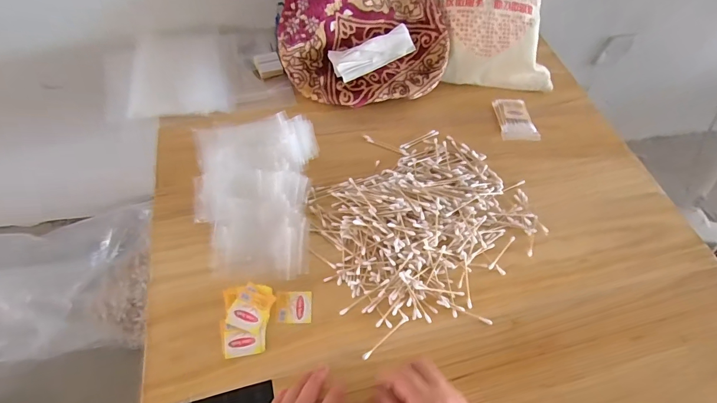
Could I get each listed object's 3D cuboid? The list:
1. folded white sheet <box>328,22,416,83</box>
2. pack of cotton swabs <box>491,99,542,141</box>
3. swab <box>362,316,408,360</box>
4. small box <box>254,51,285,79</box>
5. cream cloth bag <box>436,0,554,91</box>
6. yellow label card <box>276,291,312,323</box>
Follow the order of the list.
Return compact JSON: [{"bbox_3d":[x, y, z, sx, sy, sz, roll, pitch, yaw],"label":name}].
[{"bbox_3d":[0.025,-0.251,0.669,0.145,0.052,0.014,-25,23,-11],"label":"folded white sheet"},{"bbox_3d":[0.274,-0.145,0.689,0.062,0.012,0.093,-1,56,-5],"label":"pack of cotton swabs"},{"bbox_3d":[0.033,0.162,0.469,0.072,0.004,0.006,-34,65,-24],"label":"swab"},{"bbox_3d":[-0.161,-0.246,0.711,0.044,0.012,0.053,-19,59,-17],"label":"small box"},{"bbox_3d":[0.264,-0.358,0.723,0.282,0.201,0.233,5,55,-1],"label":"cream cloth bag"},{"bbox_3d":[-0.078,0.128,0.480,0.042,0.004,0.038,0,56,-5],"label":"yellow label card"}]

